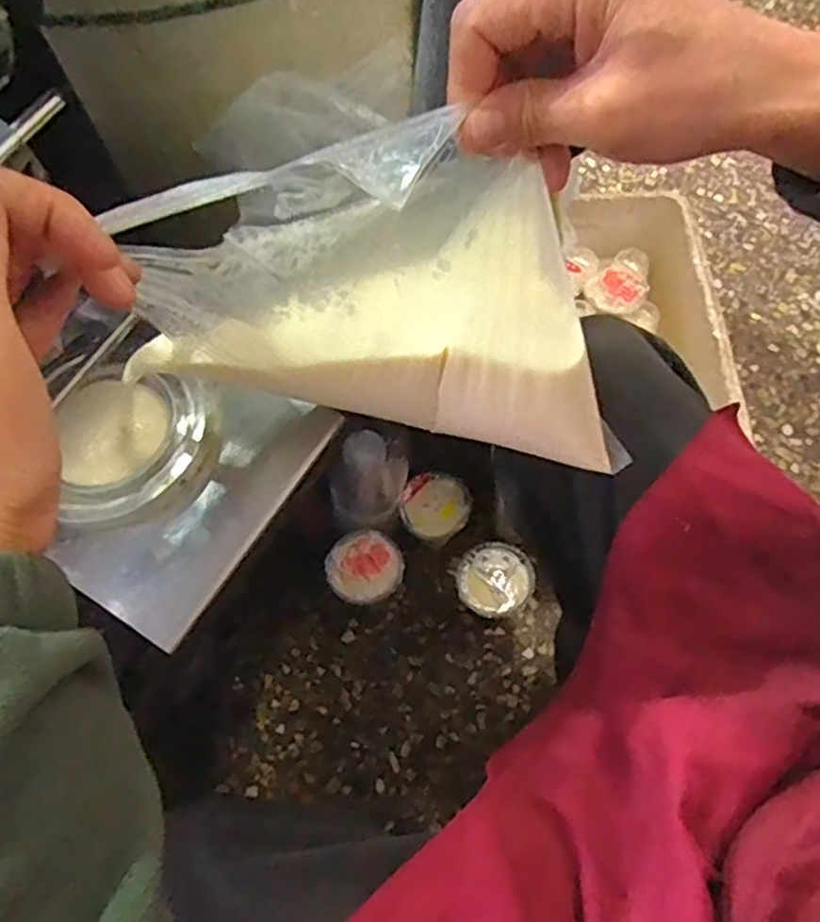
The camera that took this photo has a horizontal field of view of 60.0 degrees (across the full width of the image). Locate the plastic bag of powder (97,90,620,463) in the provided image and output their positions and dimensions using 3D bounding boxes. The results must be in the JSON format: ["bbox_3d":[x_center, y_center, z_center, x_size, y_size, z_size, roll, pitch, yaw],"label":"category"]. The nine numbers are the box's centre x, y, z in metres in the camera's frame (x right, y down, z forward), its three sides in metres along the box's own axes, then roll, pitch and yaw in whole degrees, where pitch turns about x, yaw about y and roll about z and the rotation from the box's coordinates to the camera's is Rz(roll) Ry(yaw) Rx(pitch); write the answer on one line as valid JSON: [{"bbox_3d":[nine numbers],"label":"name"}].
[{"bbox_3d":[-0.013,-0.082,0.360,0.252,0.180,0.068,6,64,5],"label":"plastic bag of powder"}]

